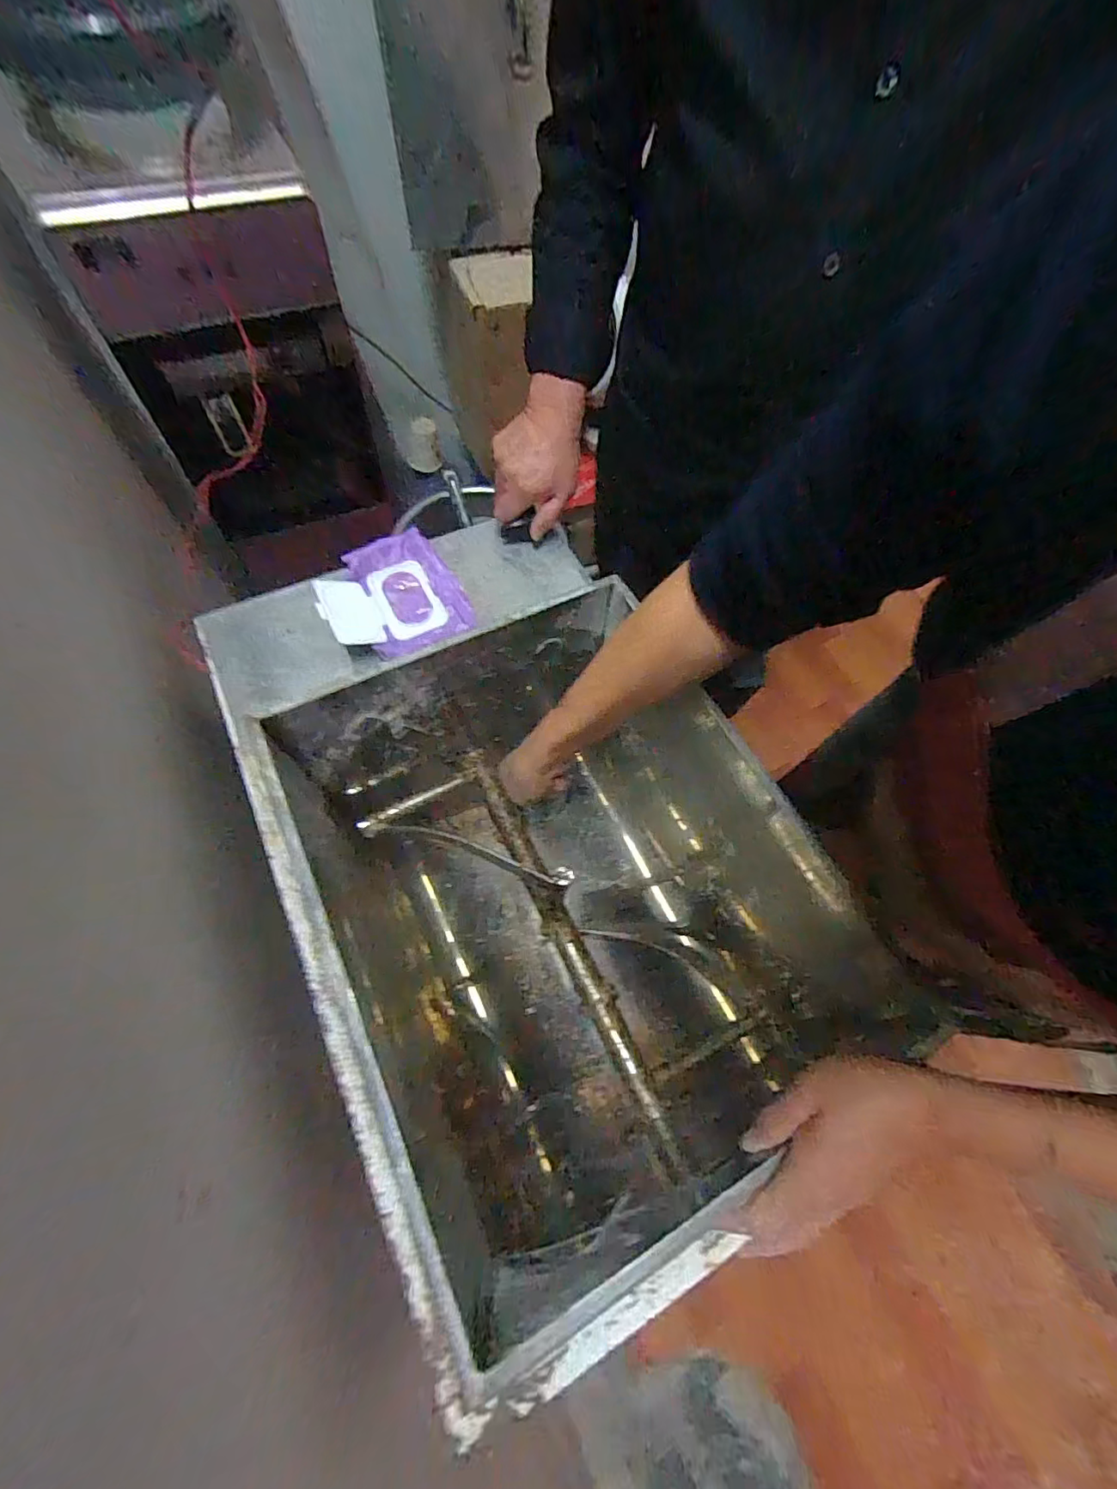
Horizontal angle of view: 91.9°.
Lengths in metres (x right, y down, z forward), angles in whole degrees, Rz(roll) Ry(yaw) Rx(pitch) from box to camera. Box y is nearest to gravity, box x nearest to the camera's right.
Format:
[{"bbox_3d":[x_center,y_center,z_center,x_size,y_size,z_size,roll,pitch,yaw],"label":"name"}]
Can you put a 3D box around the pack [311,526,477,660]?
[{"bbox_3d":[-0.176,-0.158,0.572,0.142,0.039,0.139,-27,66,-15],"label":"pack"}]

